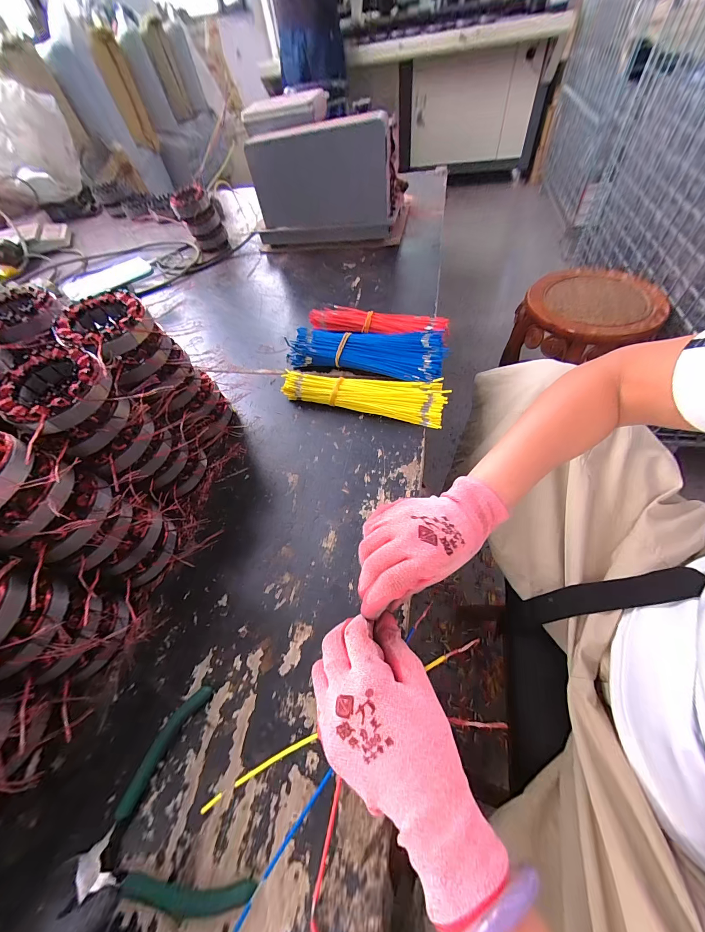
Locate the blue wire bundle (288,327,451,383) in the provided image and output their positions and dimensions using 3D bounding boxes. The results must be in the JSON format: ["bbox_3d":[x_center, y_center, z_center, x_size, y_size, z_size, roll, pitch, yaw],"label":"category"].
[{"bbox_3d":[0.020,-0.184,0.524,0.252,0.047,0.092,12,58,16],"label":"blue wire bundle"}]

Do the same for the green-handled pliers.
[{"bbox_3d":[-0.153,0.277,0.248,0.124,0.014,0.134,-29,58,-14],"label":"green-handled pliers"}]

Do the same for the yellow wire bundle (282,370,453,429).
[{"bbox_3d":[0.016,-0.109,0.480,0.239,0.034,0.068,14,59,16],"label":"yellow wire bundle"}]

